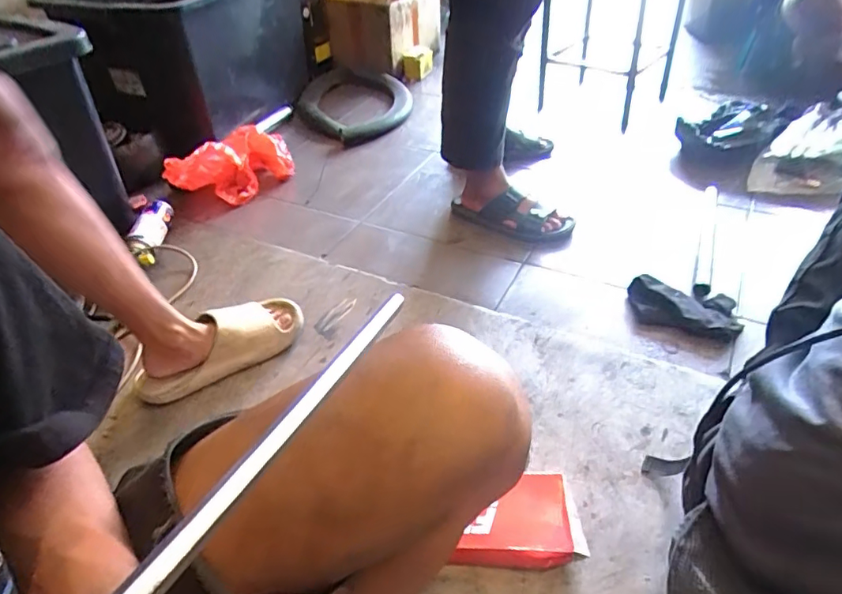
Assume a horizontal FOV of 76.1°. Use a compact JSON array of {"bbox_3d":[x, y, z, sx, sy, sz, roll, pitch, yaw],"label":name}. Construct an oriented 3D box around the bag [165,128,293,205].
[{"bbox_3d":[-0.491,-0.346,1.422,0.165,0.105,0.320,31,51,34],"label":"bag"}]

